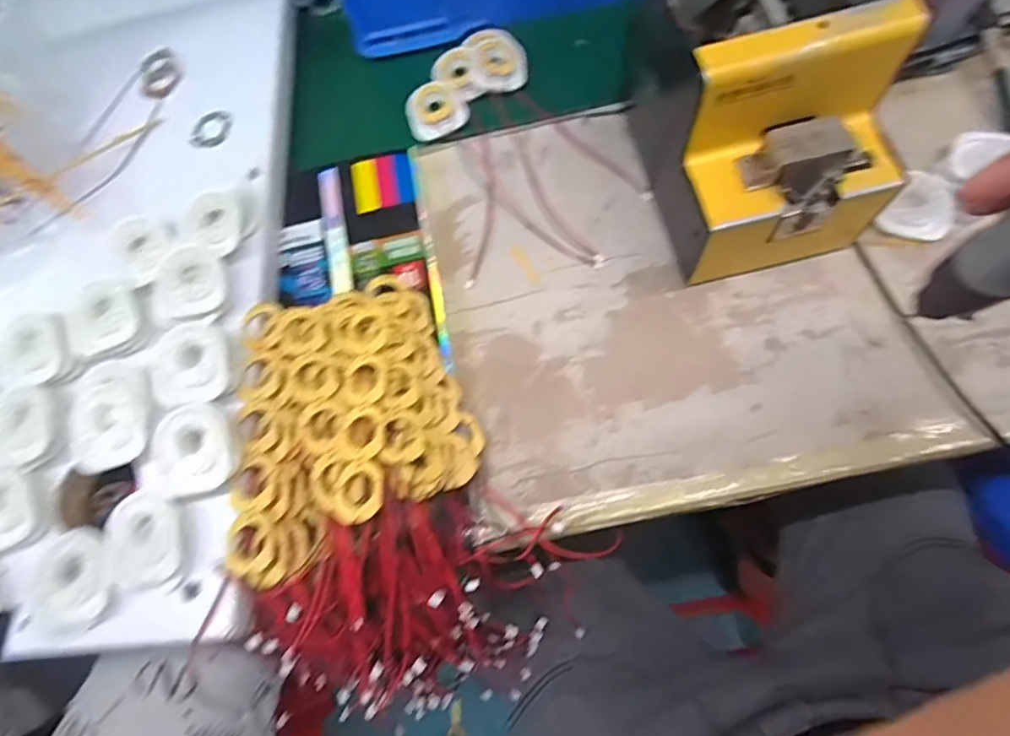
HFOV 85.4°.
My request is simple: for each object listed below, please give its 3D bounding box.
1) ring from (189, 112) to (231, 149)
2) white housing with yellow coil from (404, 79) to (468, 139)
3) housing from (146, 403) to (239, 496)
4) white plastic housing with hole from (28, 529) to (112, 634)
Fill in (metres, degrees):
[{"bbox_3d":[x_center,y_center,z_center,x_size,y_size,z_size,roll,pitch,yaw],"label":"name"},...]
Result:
[{"bbox_3d":[-0.264,-0.213,0.490,0.037,0.005,0.039,-2,70,6],"label":"ring"},{"bbox_3d":[-0.064,-0.237,0.504,0.054,0.013,0.060,-23,69,-1],"label":"white housing with yellow coil"},{"bbox_3d":[-0.211,0.055,0.365,0.054,0.019,0.055,-15,69,2],"label":"housing"},{"bbox_3d":[-0.281,0.139,0.355,0.059,0.013,0.056,-2,70,6],"label":"white plastic housing with hole"}]

